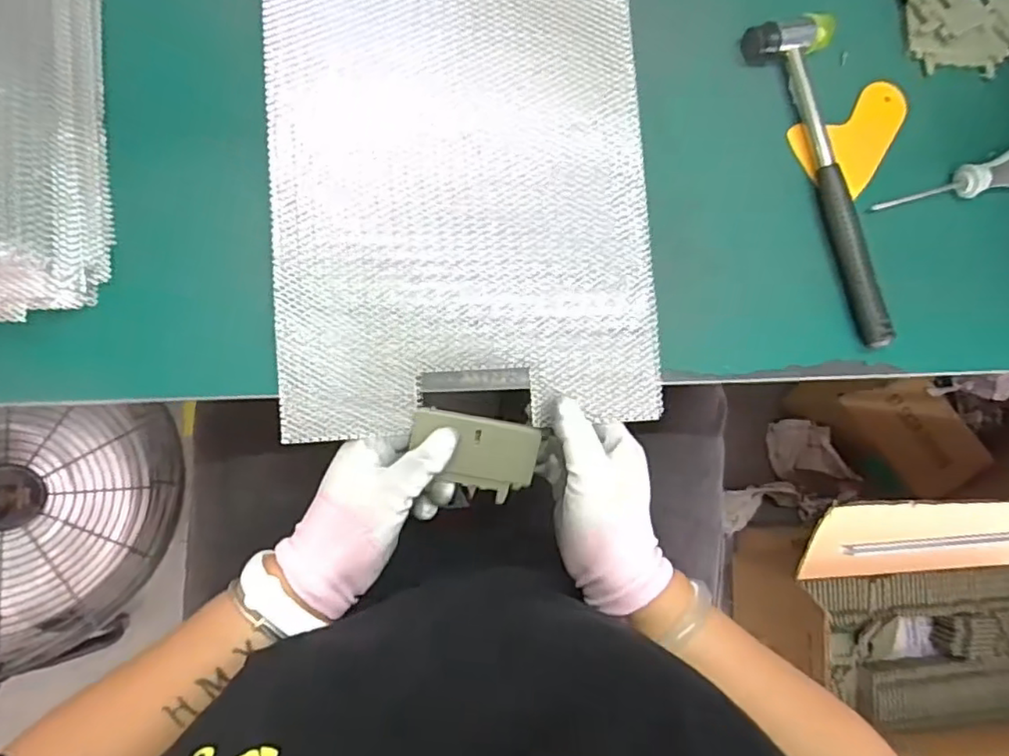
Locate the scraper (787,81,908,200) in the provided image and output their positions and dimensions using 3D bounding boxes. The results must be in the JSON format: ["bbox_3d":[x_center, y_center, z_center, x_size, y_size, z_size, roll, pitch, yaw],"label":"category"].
[{"bbox_3d":[0.265,-0.177,0.465,0.103,0.010,0.065,-30,90,-8],"label":"scraper"}]

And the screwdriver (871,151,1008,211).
[{"bbox_3d":[0.348,-0.148,0.466,0.142,0.022,0.029,-16,86,6],"label":"screwdriver"}]

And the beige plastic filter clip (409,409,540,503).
[{"bbox_3d":[-0.022,0.051,0.426,0.084,0.015,0.054,11,103,-7],"label":"beige plastic filter clip"}]

